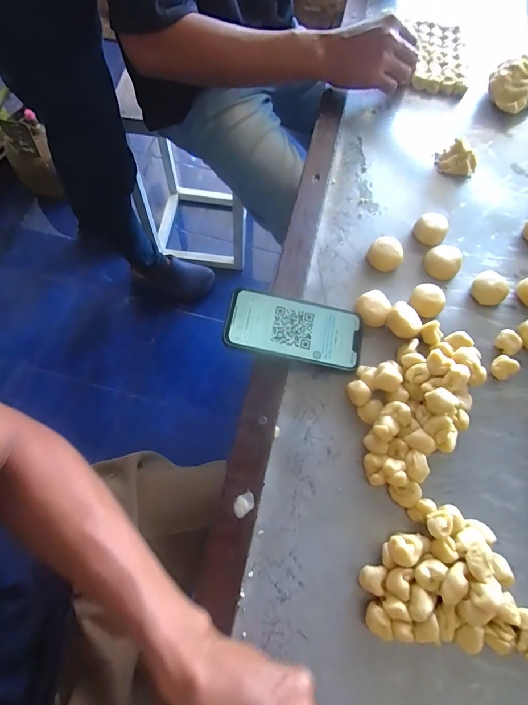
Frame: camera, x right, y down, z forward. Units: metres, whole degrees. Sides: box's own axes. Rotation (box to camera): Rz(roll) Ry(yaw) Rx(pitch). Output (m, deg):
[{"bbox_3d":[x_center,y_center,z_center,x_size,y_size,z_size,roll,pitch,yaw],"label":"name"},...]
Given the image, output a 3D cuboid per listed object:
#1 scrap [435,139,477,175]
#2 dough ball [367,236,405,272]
[{"bbox_3d":[0.266,-0.266,0.535,0.054,0.027,0.033,21,68,6],"label":"scrap"},{"bbox_3d":[0.147,-0.119,0.472,0.040,0.022,0.034,26,68,8],"label":"dough ball"}]

